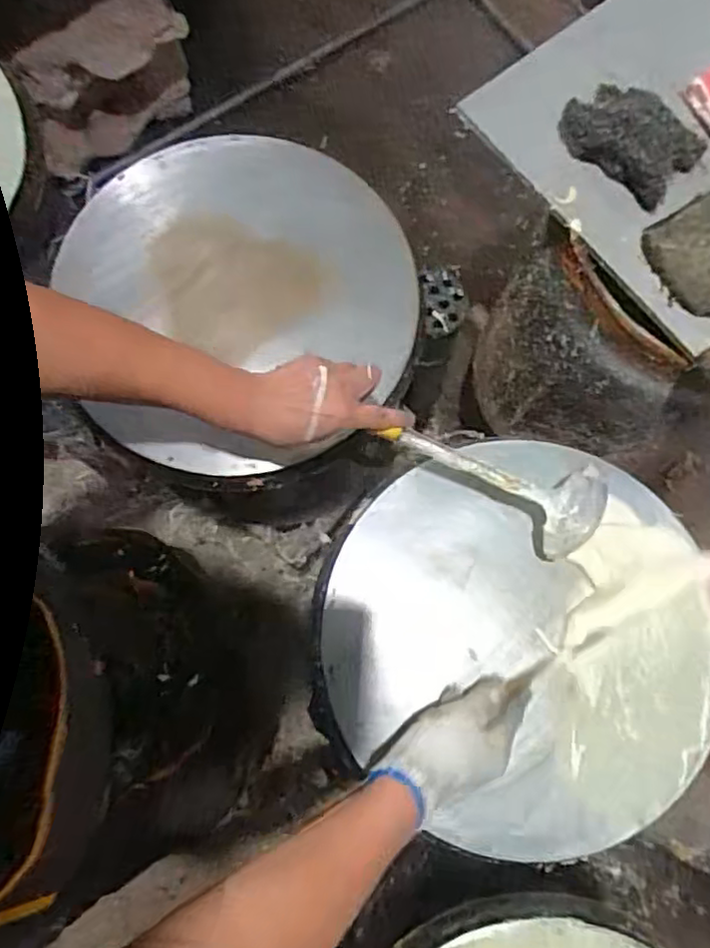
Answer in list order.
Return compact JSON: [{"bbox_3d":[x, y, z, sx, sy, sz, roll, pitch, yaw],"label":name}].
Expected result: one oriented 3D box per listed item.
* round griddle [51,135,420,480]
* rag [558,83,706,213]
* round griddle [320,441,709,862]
[{"bbox_3d":[-0.118,-0.192,0.734,0.360,0.043,0.374,0,77,-1],"label":"round griddle"},{"bbox_3d":[0.273,-0.334,0.647,0.123,0.041,0.096,40,80,7],"label":"rag"},{"bbox_3d":[0.166,0.158,0.653,0.381,0.034,0.366,0,77,-1],"label":"round griddle"}]

